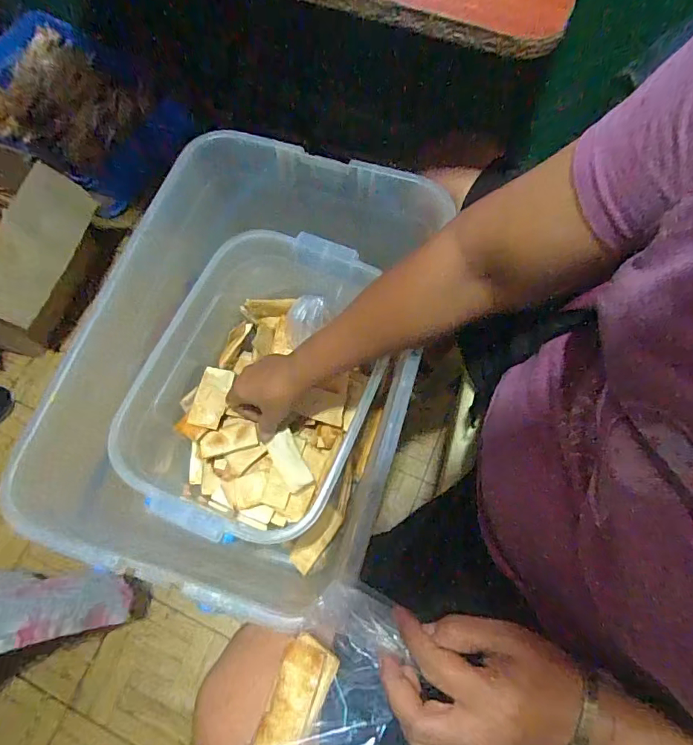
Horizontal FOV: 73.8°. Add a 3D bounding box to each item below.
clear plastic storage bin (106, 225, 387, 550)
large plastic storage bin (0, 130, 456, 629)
[{"bbox_3d":[-0.108,0.016,0.587,0.266,0.174,0.359,10,70,3],"label":"clear plastic storage bin"},{"bbox_3d":[-0.115,-0.006,0.572,0.327,0.236,0.475,17,71,6],"label":"large plastic storage bin"}]

